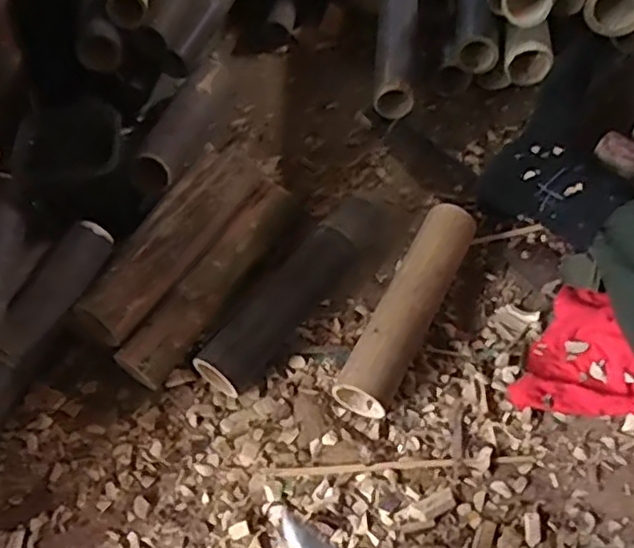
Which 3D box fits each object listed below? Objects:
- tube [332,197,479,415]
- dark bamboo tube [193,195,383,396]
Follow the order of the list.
[{"bbox_3d":[0.101,0.032,0.703,0.055,0.063,0.260,23,57,17],"label":"tube"},{"bbox_3d":[-0.017,0.017,0.710,0.059,0.060,0.269,34,61,23],"label":"dark bamboo tube"}]

